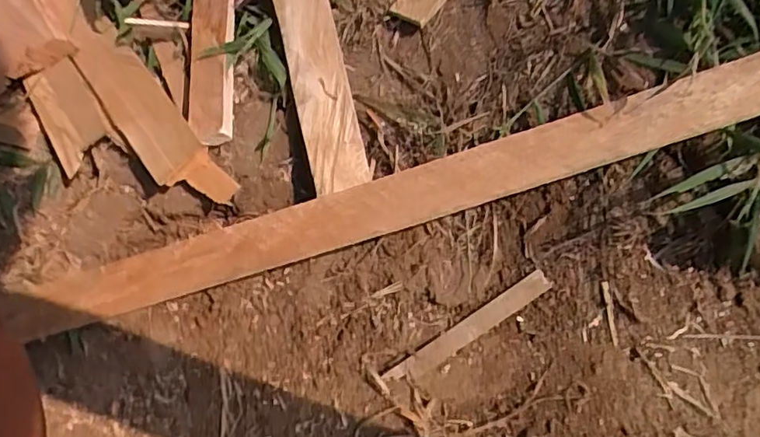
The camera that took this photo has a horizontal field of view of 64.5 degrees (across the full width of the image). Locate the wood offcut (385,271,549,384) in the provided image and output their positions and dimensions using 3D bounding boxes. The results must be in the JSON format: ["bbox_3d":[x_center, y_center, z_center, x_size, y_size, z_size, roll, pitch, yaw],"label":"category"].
[{"bbox_3d":[0.082,0.106,0.569,0.174,0.012,0.021,-35,63,7],"label":"wood offcut"}]

